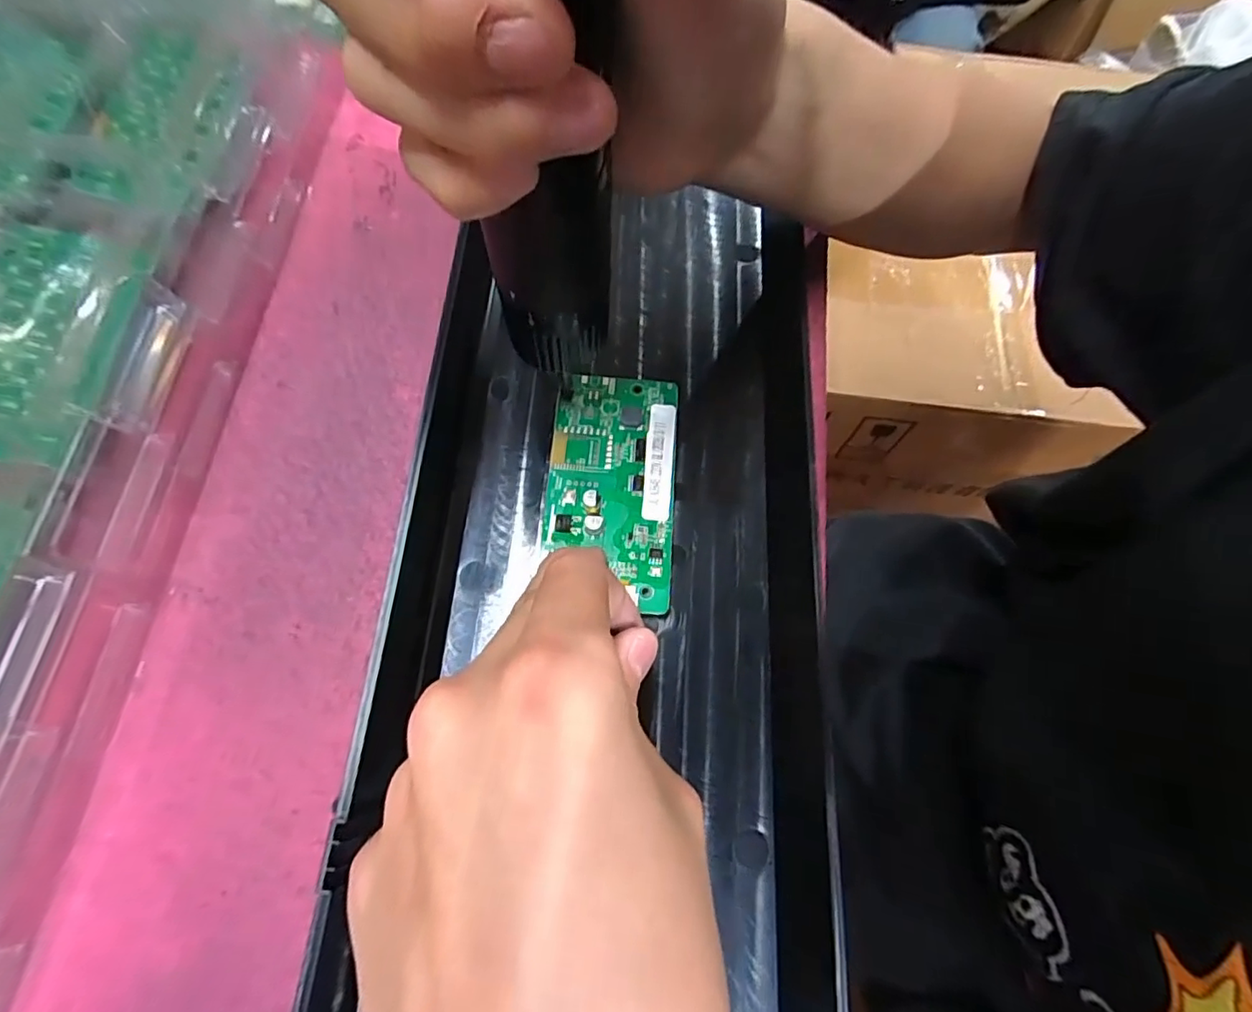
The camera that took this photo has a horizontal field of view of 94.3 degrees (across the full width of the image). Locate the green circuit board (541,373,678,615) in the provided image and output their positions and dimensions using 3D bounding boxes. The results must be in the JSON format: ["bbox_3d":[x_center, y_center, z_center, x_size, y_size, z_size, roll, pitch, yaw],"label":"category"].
[{"bbox_3d":[-0.005,-0.009,0.222,0.047,0.006,0.092,3,68,3],"label":"green circuit board"}]

